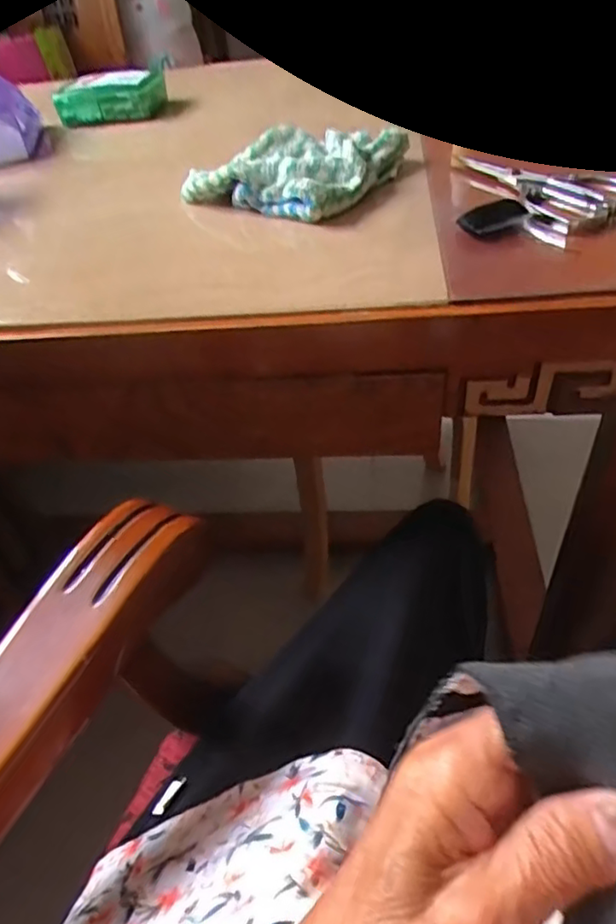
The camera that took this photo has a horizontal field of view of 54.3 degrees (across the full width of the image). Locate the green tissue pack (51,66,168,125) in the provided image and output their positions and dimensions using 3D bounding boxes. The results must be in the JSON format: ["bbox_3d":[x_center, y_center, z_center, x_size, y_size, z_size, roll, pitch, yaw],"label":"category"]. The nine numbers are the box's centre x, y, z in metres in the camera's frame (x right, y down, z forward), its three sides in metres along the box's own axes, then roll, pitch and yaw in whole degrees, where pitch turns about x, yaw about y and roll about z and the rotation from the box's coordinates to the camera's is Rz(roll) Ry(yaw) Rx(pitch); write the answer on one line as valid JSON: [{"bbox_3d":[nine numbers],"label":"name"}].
[{"bbox_3d":[-0.261,-0.492,0.799,0.124,0.040,0.111,-3,45,5],"label":"green tissue pack"}]

